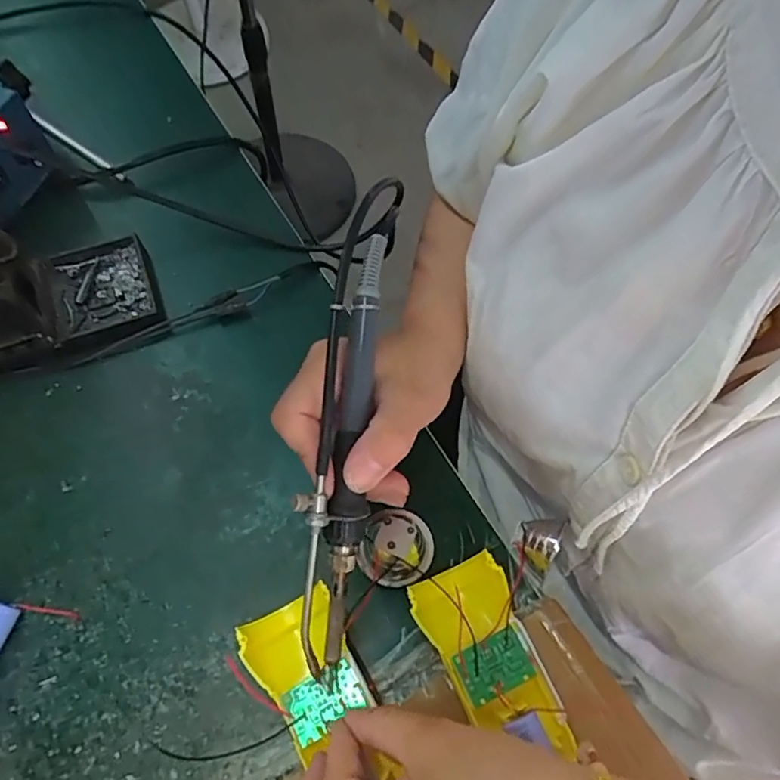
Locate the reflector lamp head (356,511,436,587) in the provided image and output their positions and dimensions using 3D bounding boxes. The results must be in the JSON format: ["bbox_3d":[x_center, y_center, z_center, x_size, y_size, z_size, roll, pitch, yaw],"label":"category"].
[{"bbox_3d":[0.004,0.086,0.313,0.043,0.027,0.036,-10,65,-5],"label":"reflector lamp head"}]

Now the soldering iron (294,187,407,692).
[{"bbox_3d":[-0.020,0.011,0.265,0.026,0.023,0.227,6,84,1],"label":"soldering iron"}]

